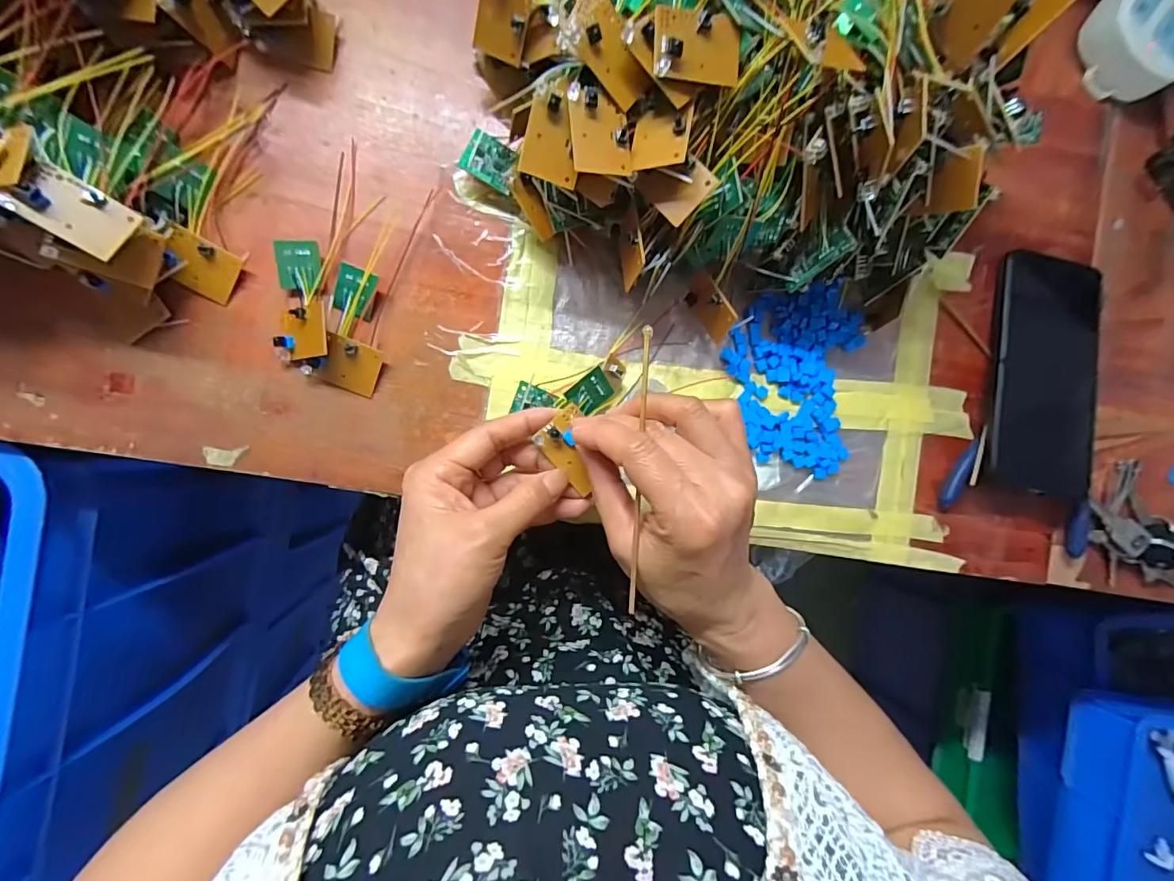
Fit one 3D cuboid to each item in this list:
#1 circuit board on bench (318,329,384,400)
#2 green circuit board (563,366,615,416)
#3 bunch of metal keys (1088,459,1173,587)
[{"bbox_3d":[-0.148,-0.046,0.320,0.034,0.006,0.031,19,102,-9],"label":"circuit board on bench"},{"bbox_3d":[0.002,-0.029,0.312,0.027,0.004,0.021,-43,124,-7],"label":"green circuit board"},{"bbox_3d":[0.411,0.062,0.379,0.058,0.020,0.093,-7,90,-7],"label":"bunch of metal keys"}]

